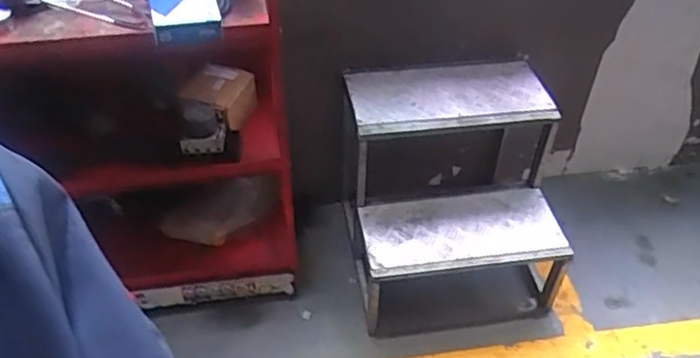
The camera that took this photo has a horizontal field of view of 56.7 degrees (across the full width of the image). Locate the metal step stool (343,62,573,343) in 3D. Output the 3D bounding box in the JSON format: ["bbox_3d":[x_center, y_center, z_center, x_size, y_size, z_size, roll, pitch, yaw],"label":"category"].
[{"bbox_3d":[0.266,0.058,1.632,0.494,0.520,0.512,-6,45,-8],"label":"metal step stool"}]

